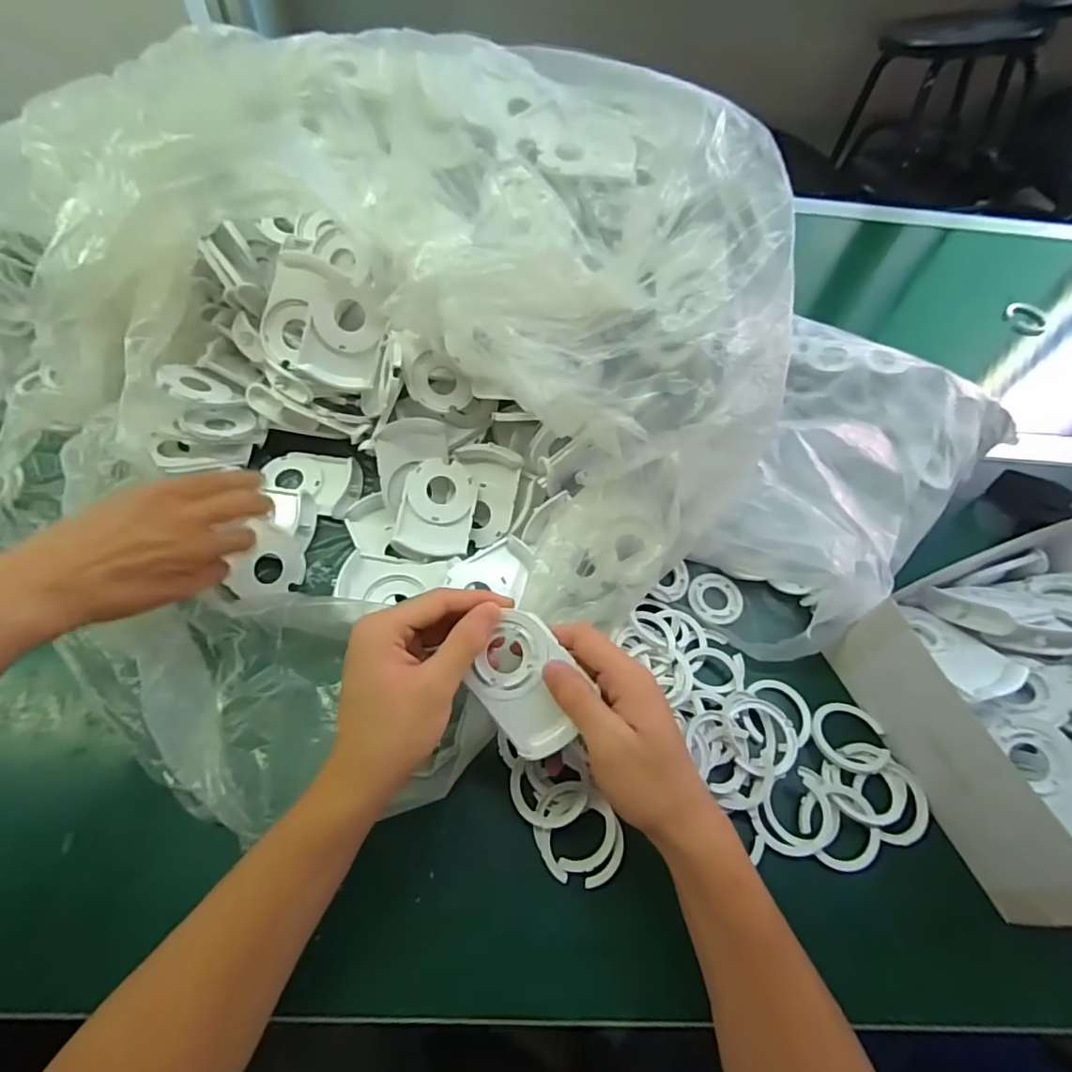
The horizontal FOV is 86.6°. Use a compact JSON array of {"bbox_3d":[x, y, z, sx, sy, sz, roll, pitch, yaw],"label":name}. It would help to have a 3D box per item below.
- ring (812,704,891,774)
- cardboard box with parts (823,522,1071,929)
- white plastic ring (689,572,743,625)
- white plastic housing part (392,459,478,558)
[{"bbox_3d":[0.226,0.144,0.406,0.049,0.007,0.049,2,57,-3],"label":"ring"},{"bbox_3d":[0.354,0.112,0.386,0.200,0.088,0.196,-17,60,-15],"label":"cardboard box with parts"},{"bbox_3d":[0.147,0.051,0.464,0.044,0.006,0.044,2,57,-3],"label":"white plastic ring"},{"bbox_3d":[-0.078,-0.022,0.458,0.057,0.016,0.079,9,76,-4],"label":"white plastic housing part"}]

